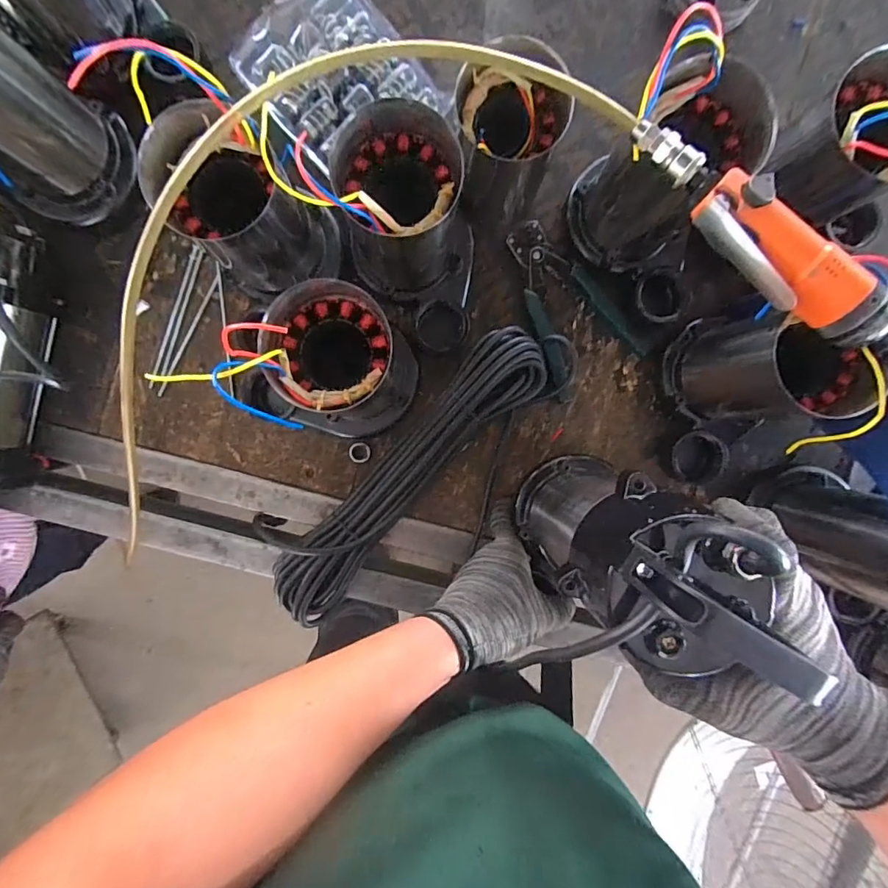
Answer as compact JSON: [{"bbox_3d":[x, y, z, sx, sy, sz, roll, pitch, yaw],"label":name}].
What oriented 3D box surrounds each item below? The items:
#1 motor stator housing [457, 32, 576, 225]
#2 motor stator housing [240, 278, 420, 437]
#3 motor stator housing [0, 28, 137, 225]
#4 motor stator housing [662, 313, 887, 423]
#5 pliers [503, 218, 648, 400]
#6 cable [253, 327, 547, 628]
[{"bbox_3d":[0.055,-0.270,0.426,0.094,0.133,0.082,6,93,-1],"label":"motor stator housing"},{"bbox_3d":[-0.089,-0.066,0.415,0.121,0.163,0.119,-4,93,-1],"label":"motor stator housing"},{"bbox_3d":[-0.351,-0.263,0.379,0.106,0.162,0.115,31,92,-3],"label":"motor stator housing"},{"bbox_3d":[0.277,-0.071,0.420,0.100,0.173,0.099,-3,93,-1],"label":"motor stator housing"},{"bbox_3d":[0.120,-0.142,0.489,0.104,0.018,0.176,-36,93,1],"label":"pliers"},{"bbox_3d":[-0.038,0.027,0.477,0.088,0.046,0.360,44,91,-3],"label":"cable"}]

